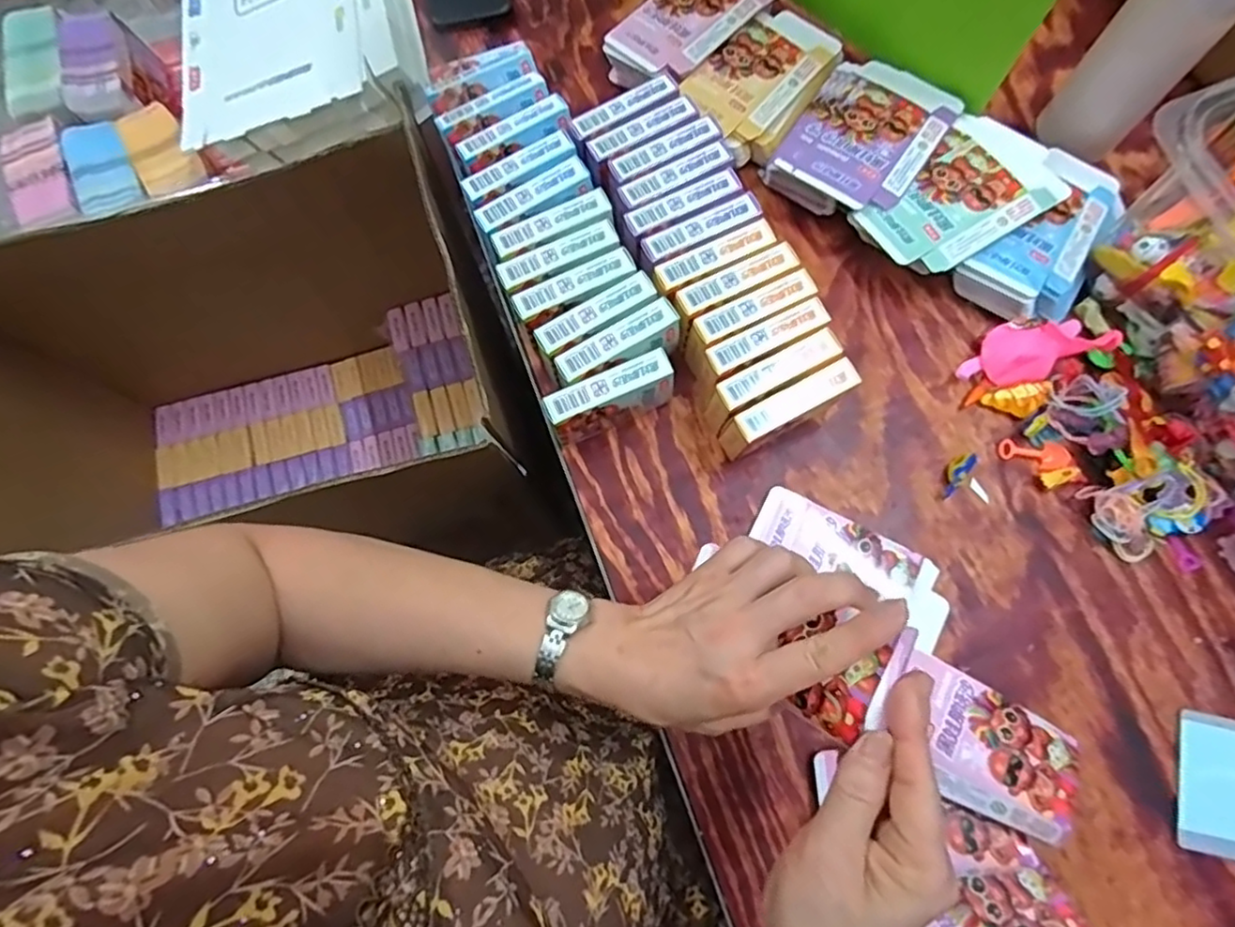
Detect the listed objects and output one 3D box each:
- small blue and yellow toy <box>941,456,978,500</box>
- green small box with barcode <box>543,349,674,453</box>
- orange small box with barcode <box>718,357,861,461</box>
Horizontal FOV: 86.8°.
[{"bbox_3d":[0.256,0.007,0.492,0.015,0.010,0.043,42,80,10],"label":"small blue and yellow toy"},{"bbox_3d":[-0.005,-0.045,0.482,0.090,0.065,0.025,-23,77,-5],"label":"green small box with barcode"},{"bbox_3d":[0.122,-0.036,0.475,0.091,0.066,0.024,-24,77,-5],"label":"orange small box with barcode"}]

